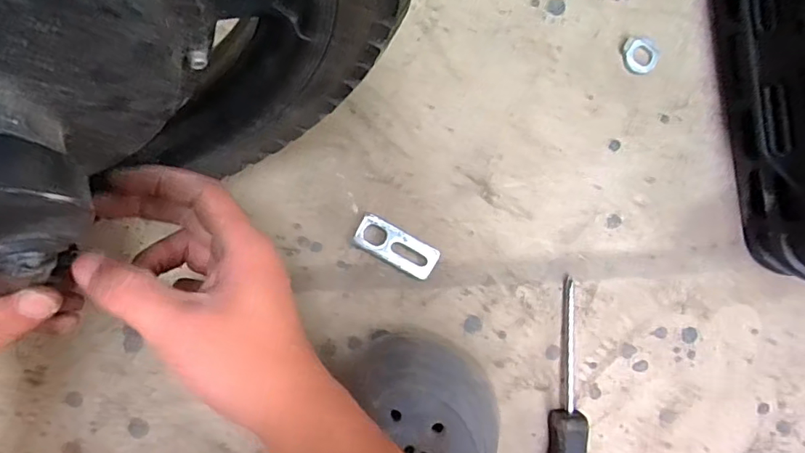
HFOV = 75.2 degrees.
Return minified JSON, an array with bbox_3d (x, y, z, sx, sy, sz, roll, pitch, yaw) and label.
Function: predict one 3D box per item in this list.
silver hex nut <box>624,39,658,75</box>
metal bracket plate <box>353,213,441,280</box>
[{"bbox_3d":[0.171,-0.122,0.376,0.024,0.004,0.024,-1,96,-5],"label":"silver hex nut"},{"bbox_3d":[-0.004,0.015,0.364,0.060,0.004,0.025,28,93,-7],"label":"metal bracket plate"}]

